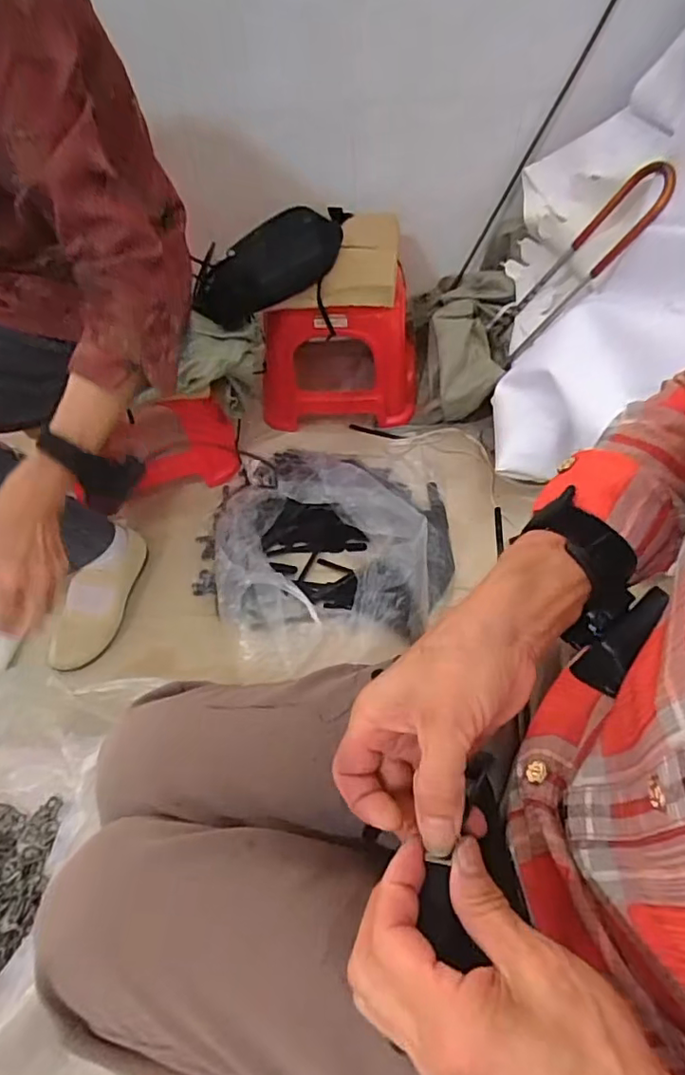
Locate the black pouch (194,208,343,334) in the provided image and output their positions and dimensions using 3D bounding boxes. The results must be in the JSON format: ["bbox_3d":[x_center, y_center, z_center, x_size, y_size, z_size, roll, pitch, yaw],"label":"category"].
[{"bbox_3d":[-0.125,-0.461,0.955,0.264,0.134,0.094,-26,51,17],"label":"black pouch"}]

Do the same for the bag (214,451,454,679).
[{"bbox_3d":[-0.014,0.002,0.892,0.369,0.132,0.413,5,53,8],"label":"bag"}]

